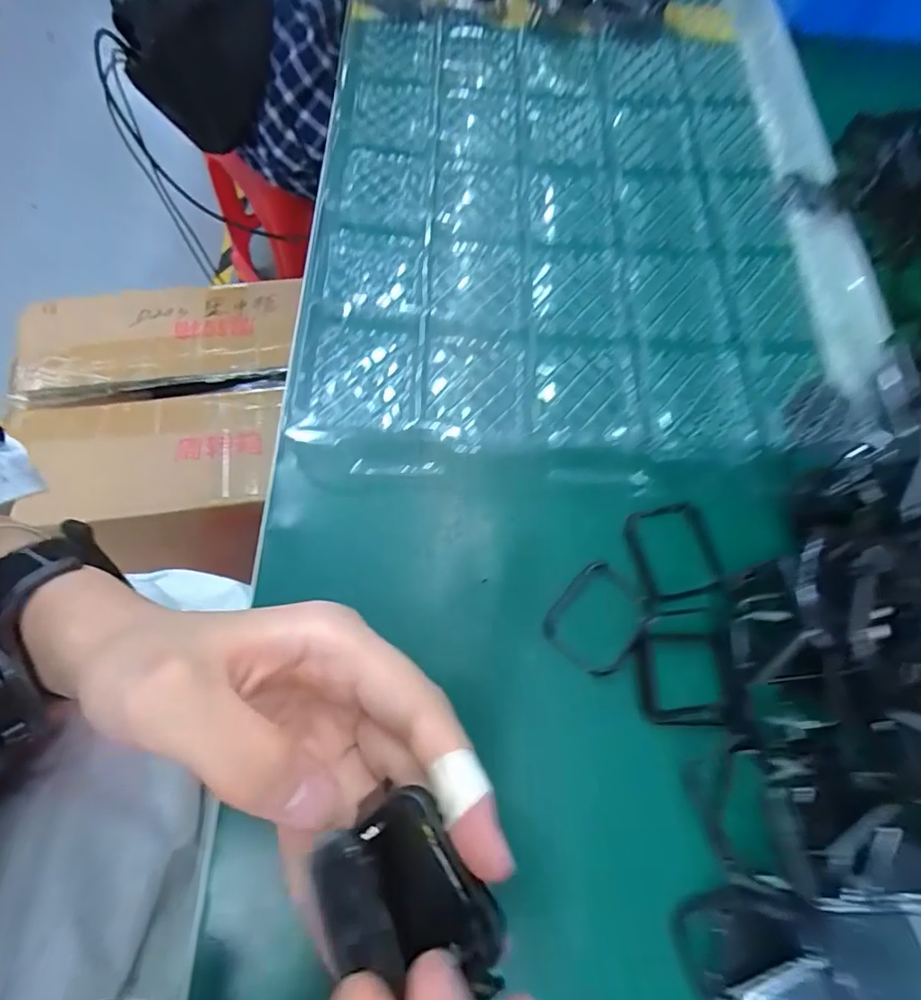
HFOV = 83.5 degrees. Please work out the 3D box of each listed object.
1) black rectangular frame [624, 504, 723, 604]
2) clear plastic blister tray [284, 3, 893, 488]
[{"bbox_3d":[0.102,0.024,0.245,0.038,0.009,0.044,-11,68,-5],"label":"black rectangular frame"},{"bbox_3d":[0.061,-0.177,0.312,0.281,0.016,0.352,0,68,0],"label":"clear plastic blister tray"}]

